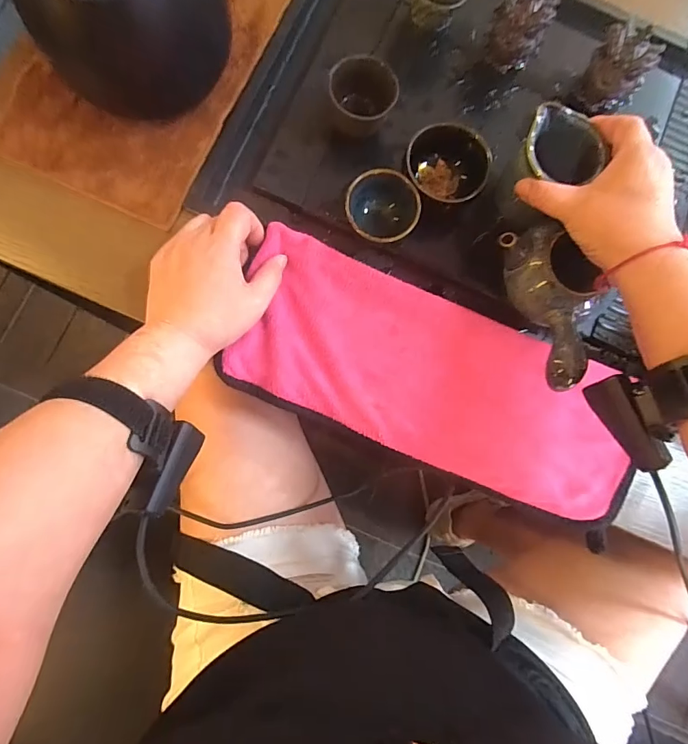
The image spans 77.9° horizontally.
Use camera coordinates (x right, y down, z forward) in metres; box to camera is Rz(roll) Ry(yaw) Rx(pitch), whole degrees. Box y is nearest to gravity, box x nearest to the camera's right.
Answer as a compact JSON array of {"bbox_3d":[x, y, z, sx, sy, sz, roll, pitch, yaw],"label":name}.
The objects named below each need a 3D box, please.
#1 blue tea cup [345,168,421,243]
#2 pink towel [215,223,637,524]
[{"bbox_3d":[0.031,-0.139,0.370,0.056,0.043,0.060,1,83,-4],"label":"blue tea cup"},{"bbox_3d":[0.080,0.010,0.365,0.354,0.021,0.141,27,82,-1],"label":"pink towel"}]

